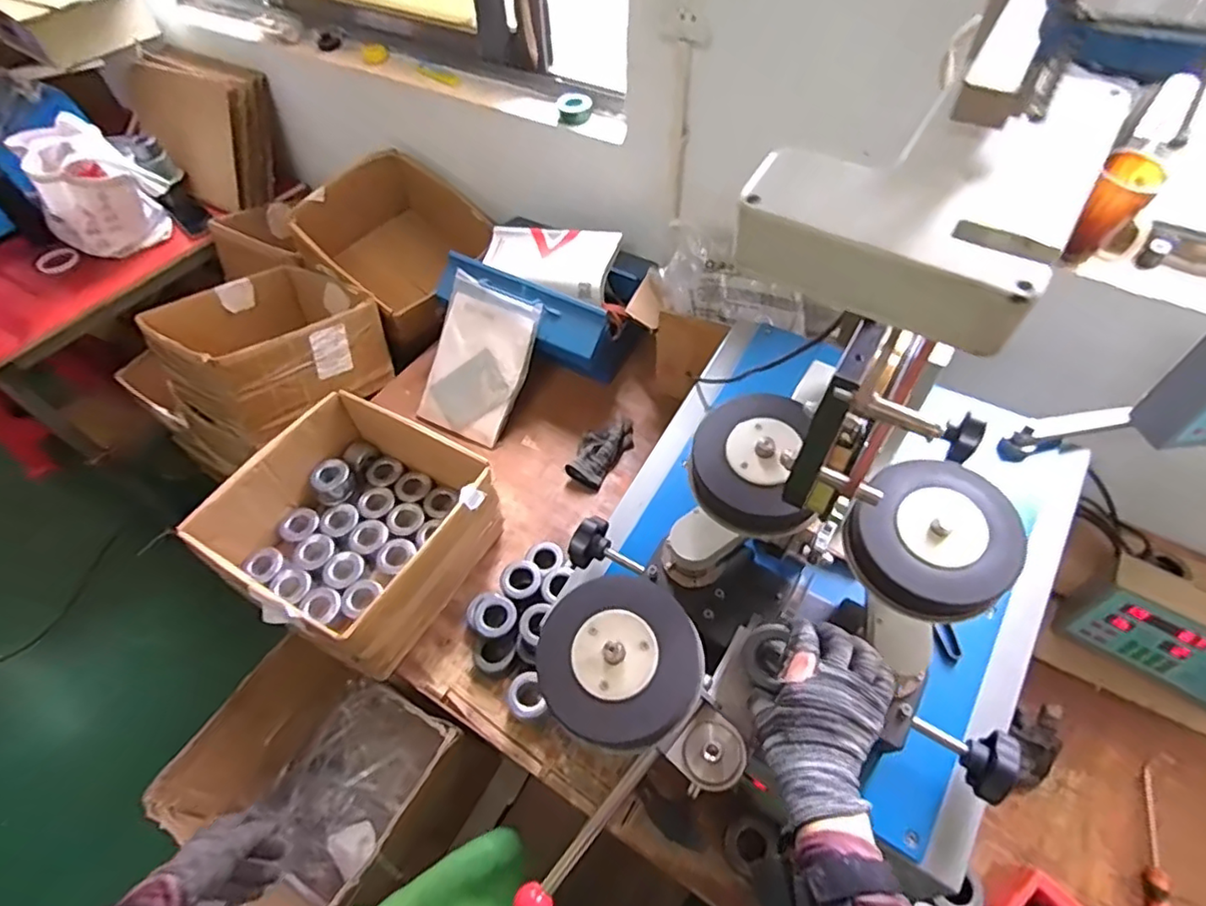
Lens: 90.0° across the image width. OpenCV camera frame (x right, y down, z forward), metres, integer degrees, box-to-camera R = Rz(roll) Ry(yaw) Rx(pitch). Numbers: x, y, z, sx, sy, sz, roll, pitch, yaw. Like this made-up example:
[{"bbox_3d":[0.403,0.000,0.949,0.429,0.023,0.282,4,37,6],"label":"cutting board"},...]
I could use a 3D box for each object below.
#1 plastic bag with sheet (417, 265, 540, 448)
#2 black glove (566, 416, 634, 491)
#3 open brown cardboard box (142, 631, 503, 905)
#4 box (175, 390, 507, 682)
[{"bbox_3d":[-0.234,-0.167,1.120,0.179,0.023,0.275,22,100,12],"label":"plastic bag with sheet"},{"bbox_3d":[-0.003,-0.008,1.100,0.077,0.041,0.154,27,59,21],"label":"black glove"},{"bbox_3d":[-0.397,0.502,0.886,0.335,0.230,0.302,22,57,18],"label":"open brown cardboard box"},{"bbox_3d":[-0.367,0.113,0.936,0.326,0.181,0.336,24,58,20],"label":"box"}]

